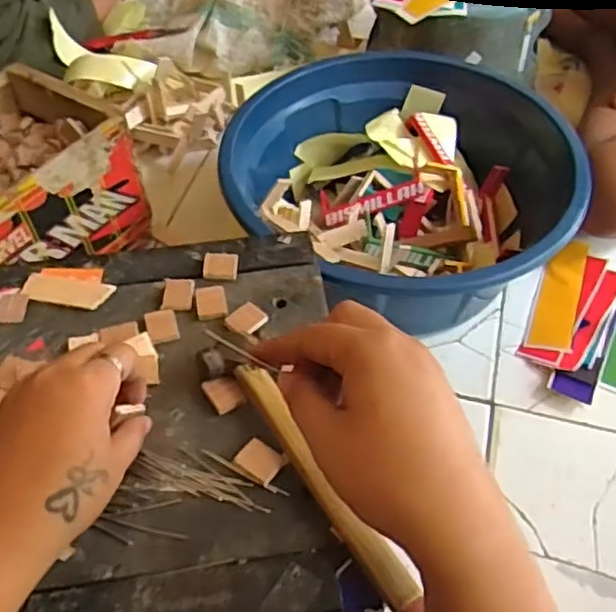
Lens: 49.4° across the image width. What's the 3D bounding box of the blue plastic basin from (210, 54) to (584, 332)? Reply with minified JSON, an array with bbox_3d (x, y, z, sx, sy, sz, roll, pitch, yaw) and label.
[{"bbox_3d":[0.100,-0.125,0.718,0.343,0.143,0.306,30,59,19],"label":"blue plastic basin"}]

